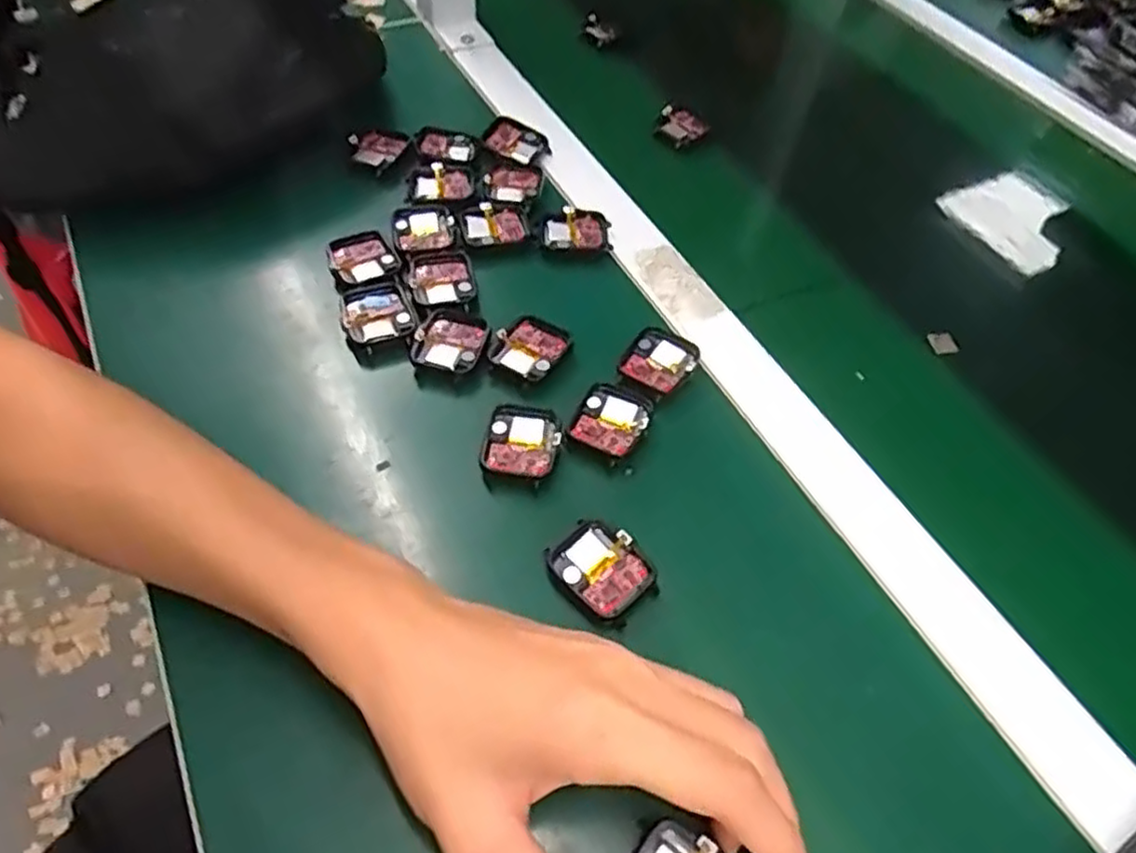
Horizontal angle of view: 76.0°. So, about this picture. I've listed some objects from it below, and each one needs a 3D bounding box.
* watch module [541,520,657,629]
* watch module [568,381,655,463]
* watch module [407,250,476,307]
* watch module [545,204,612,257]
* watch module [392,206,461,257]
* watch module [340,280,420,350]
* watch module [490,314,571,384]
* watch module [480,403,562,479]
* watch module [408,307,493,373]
[{"bbox_3d":[0.015,0.066,0.330,0.045,0.010,0.036,40,61,21],"label":"watch module"},{"bbox_3d":[0.024,-0.004,0.377,0.034,0.005,0.042,27,57,14],"label":"watch module"},{"bbox_3d":[-0.074,-0.088,0.429,0.037,0.006,0.042,-12,56,-13],"label":"watch module"},{"bbox_3d":[0.006,-0.124,0.465,0.041,0.009,0.034,2,54,-4],"label":"watch module"},{"bbox_3d":[-0.089,-0.123,0.452,0.037,0.004,0.046,-10,56,-12],"label":"watch module"},{"bbox_3d":[-0.107,-0.063,0.412,0.039,0.009,0.040,-25,60,-21],"label":"watch module"},{"bbox_3d":[-0.020,-0.045,0.403,0.035,0.005,0.041,28,57,15],"label":"watch module"},{"bbox_3d":[-0.023,0.008,0.368,0.037,0.007,0.041,10,54,2],"label":"watch module"},{"bbox_3d":[-0.064,-0.048,0.403,0.039,0.006,0.043,13,54,5],"label":"watch module"}]

